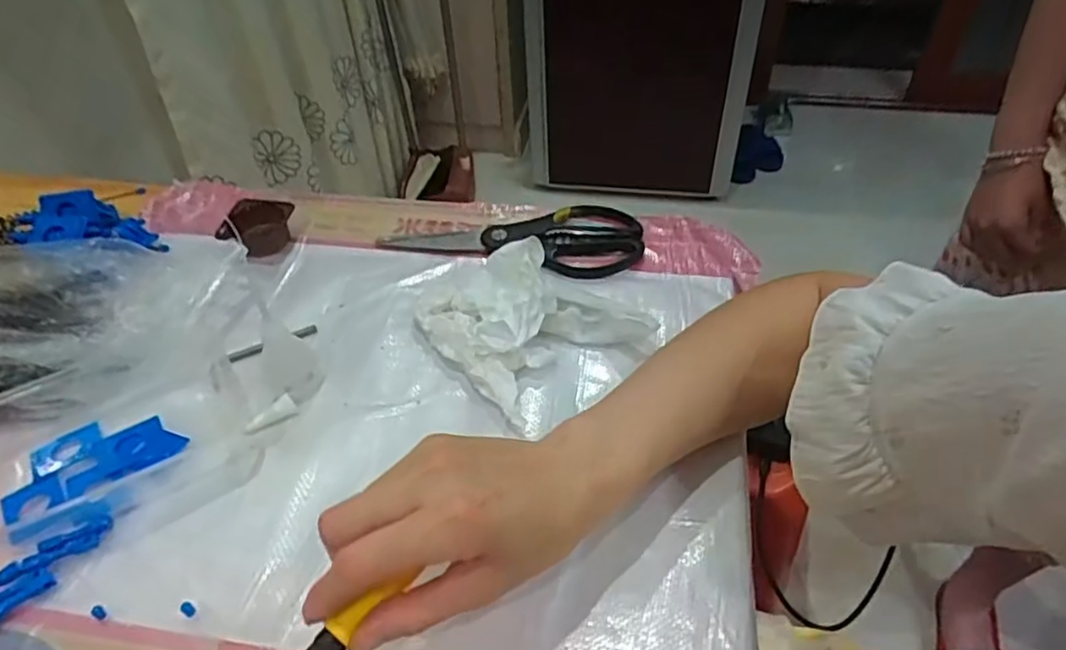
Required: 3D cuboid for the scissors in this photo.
[{"bbox_3d":[-0.016,-0.078,0.571,0.214,0.012,0.094,9,46,12],"label":"scissors"}]

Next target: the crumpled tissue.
[{"bbox_3d":[-0.007,-0.015,0.473,0.124,0.060,0.139,-32,52,-27],"label":"crumpled tissue"}]

